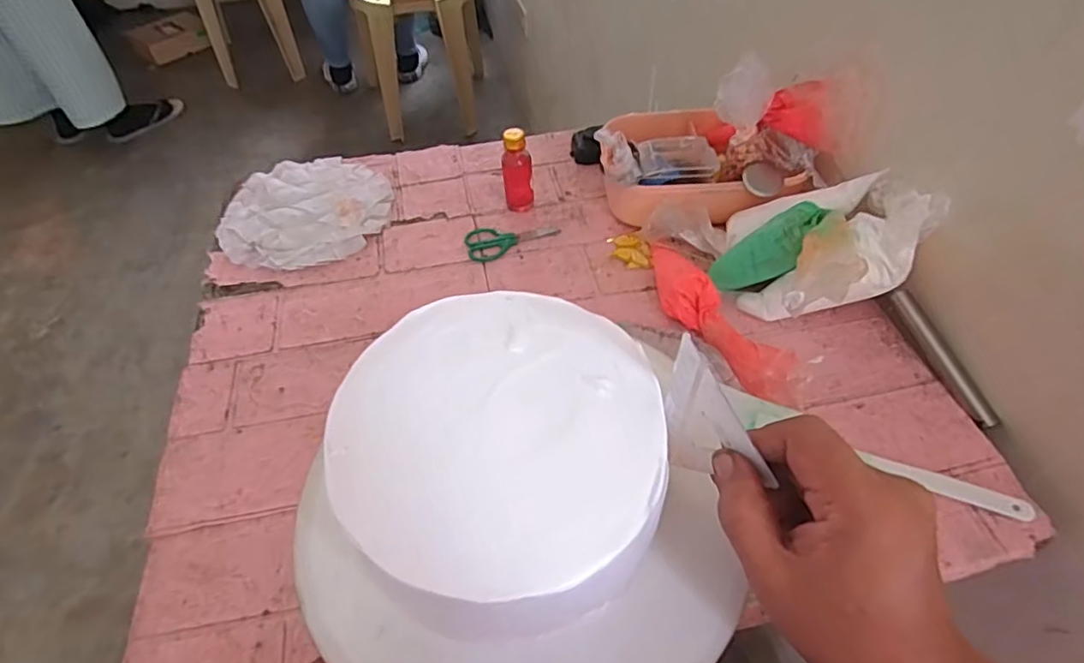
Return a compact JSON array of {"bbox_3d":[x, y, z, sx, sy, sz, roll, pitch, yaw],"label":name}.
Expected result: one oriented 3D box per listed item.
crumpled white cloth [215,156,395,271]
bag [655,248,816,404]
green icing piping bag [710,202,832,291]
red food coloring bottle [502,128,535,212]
[{"bbox_3d":[-0.258,-0.135,0.652,0.178,0.016,0.177,-8,50,-5],"label":"crumpled white cloth"},{"bbox_3d":[0.152,-0.018,0.522,0.060,0.029,0.202,-23,53,-17],"label":"bag"},{"bbox_3d":[0.195,-0.069,0.518,0.029,0.107,0.041,27,45,-24],"label":"green icing piping bag"},{"bbox_3d":[-0.025,-0.168,0.627,0.033,0.085,0.029,-4,50,-2],"label":"red food coloring bottle"}]

